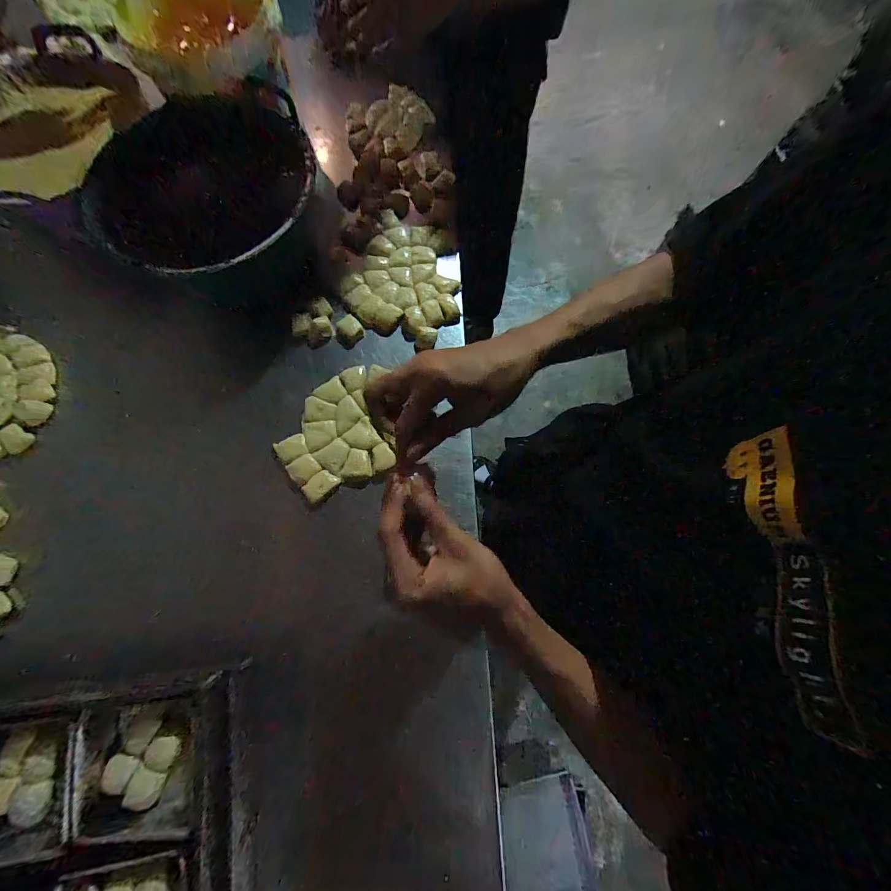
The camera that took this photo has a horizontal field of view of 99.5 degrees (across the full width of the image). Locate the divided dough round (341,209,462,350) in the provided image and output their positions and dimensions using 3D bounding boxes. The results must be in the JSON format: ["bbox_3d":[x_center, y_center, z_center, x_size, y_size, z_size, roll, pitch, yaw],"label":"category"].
[{"bbox_3d":[-0.056,-0.268,0.609,0.180,0.018,0.208,26,77,6],"label":"divided dough round"}]

